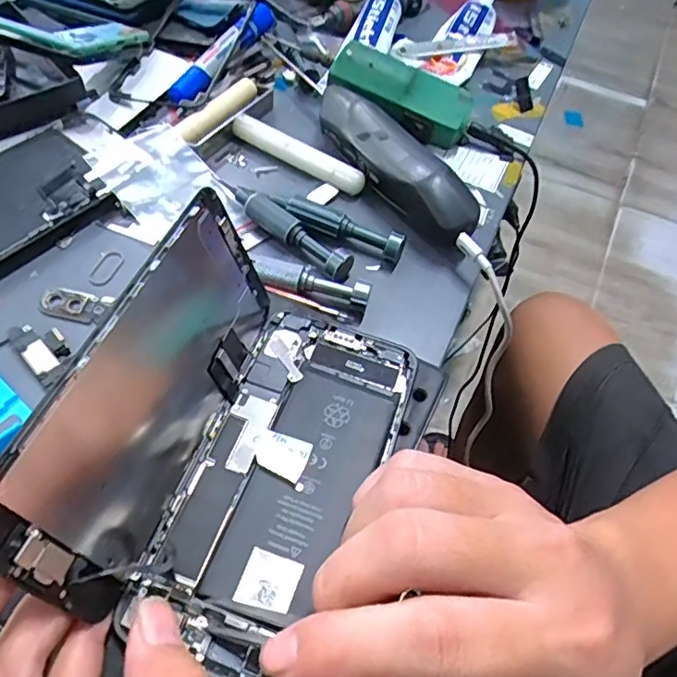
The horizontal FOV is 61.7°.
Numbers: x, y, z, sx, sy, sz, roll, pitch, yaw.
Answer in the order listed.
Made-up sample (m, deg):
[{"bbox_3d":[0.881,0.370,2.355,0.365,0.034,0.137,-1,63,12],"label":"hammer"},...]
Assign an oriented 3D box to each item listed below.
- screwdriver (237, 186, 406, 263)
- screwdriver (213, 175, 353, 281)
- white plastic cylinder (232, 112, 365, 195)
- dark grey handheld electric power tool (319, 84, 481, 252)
[{"bbox_3d":[-0.008,-0.070,0.335,0.099,0.014,0.011,23,55,10],"label":"screwdriver"},{"bbox_3d":[-0.035,-0.068,0.333,0.102,0.013,0.014,37,59,19],"label":"screwdriver"},{"bbox_3d":[-0.027,-0.122,0.368,0.099,0.010,0.011,31,57,16],"label":"white plastic cylinder"},{"bbox_3d":[0.033,-0.114,0.356,0.031,0.026,0.145,-28,62,-24],"label":"dark grey handheld electric power tool"}]

